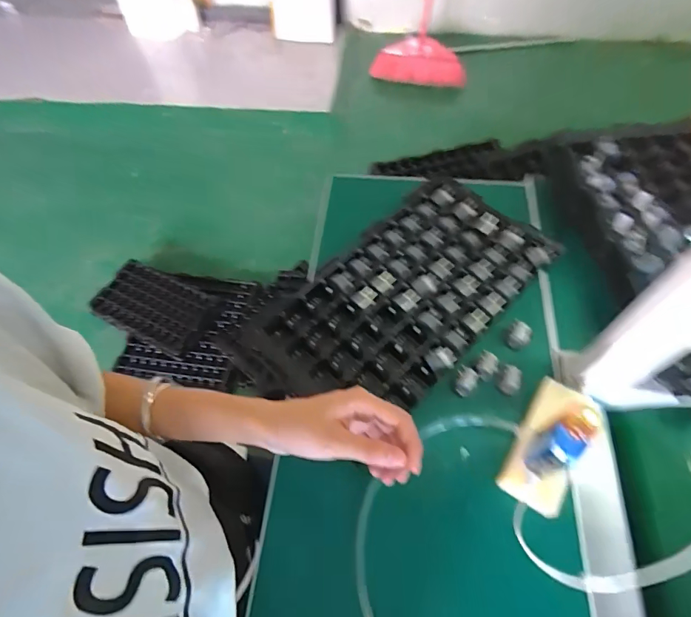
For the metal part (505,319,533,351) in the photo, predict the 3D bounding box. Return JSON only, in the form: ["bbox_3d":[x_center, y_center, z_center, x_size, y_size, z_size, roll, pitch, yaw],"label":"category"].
[{"bbox_3d":[0.197,0.032,0.481,0.026,0.026,0.024,-2,60,3],"label":"metal part"}]

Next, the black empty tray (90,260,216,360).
[{"bbox_3d":[-0.626,-0.011,1.376,0.372,0.024,0.227,24,63,17],"label":"black empty tray"}]

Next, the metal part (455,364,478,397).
[{"bbox_3d":[0.129,0.078,0.454,0.021,0.023,0.027,24,65,17],"label":"metal part"}]

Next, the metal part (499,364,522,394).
[{"bbox_3d":[0.178,0.078,0.456,0.021,0.021,0.024,20,64,15],"label":"metal part"}]

